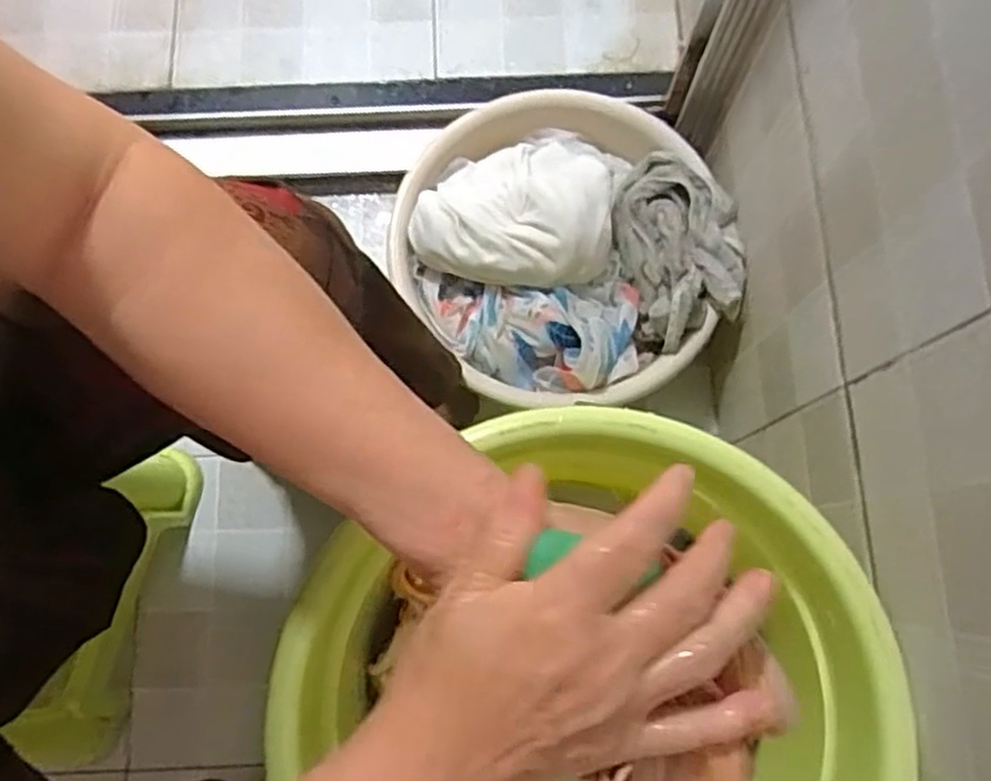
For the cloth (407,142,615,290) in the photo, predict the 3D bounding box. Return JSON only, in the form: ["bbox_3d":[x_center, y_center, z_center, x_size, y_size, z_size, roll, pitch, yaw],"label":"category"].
[{"bbox_3d":[0.015,-0.170,0.679,0.183,0.065,0.145,5,78,1],"label":"cloth"}]

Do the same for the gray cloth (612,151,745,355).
[{"bbox_3d":[0.168,-0.137,0.699,0.109,0.059,0.187,-17,78,-4],"label":"gray cloth"}]

